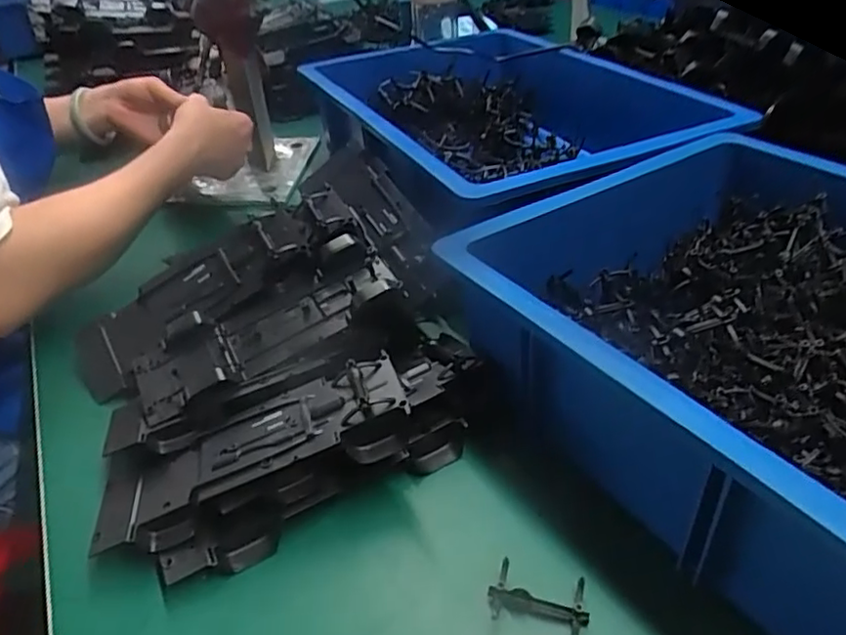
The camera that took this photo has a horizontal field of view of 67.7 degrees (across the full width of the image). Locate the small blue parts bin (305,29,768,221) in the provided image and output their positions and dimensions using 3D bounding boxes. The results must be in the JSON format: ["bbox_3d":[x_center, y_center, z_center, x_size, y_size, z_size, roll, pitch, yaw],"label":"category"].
[{"bbox_3d":[0.072,-0.226,0.731,0.326,0.096,0.497,-16,38,-16],"label":"small blue parts bin"}]

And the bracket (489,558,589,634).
[{"bbox_3d":[0.060,0.146,0.328,0.050,0.012,0.028,8,38,16],"label":"bracket"}]

